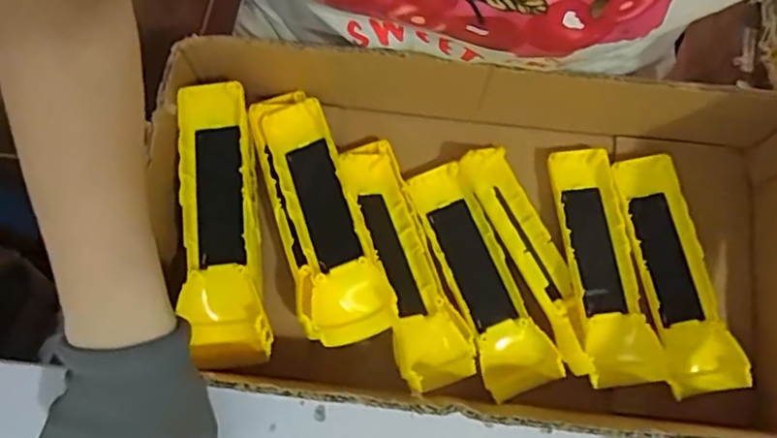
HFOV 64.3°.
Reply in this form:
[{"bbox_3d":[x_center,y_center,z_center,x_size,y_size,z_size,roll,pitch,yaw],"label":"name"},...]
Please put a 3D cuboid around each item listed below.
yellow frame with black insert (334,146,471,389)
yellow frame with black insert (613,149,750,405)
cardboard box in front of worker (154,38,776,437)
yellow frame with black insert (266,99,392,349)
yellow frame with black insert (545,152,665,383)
[{"bbox_3d":[0.008,0.024,0.409,0.060,0.045,0.172,-16,78,-7],"label":"yellow frame with black insert"},{"bbox_3d":[0.195,0.036,0.425,0.049,0.025,0.161,-9,78,-5],"label":"yellow frame with black insert"},{"bbox_3d":[0.061,0.016,0.407,0.417,0.071,0.214,7,78,-1],"label":"cardboard box in front of worker"},{"bbox_3d":[-0.043,0.000,0.408,0.042,0.033,0.163,-16,79,-6],"label":"yellow frame with black insert"},{"bbox_3d":[0.148,0.030,0.426,0.050,0.023,0.162,-3,78,-4],"label":"yellow frame with black insert"}]

